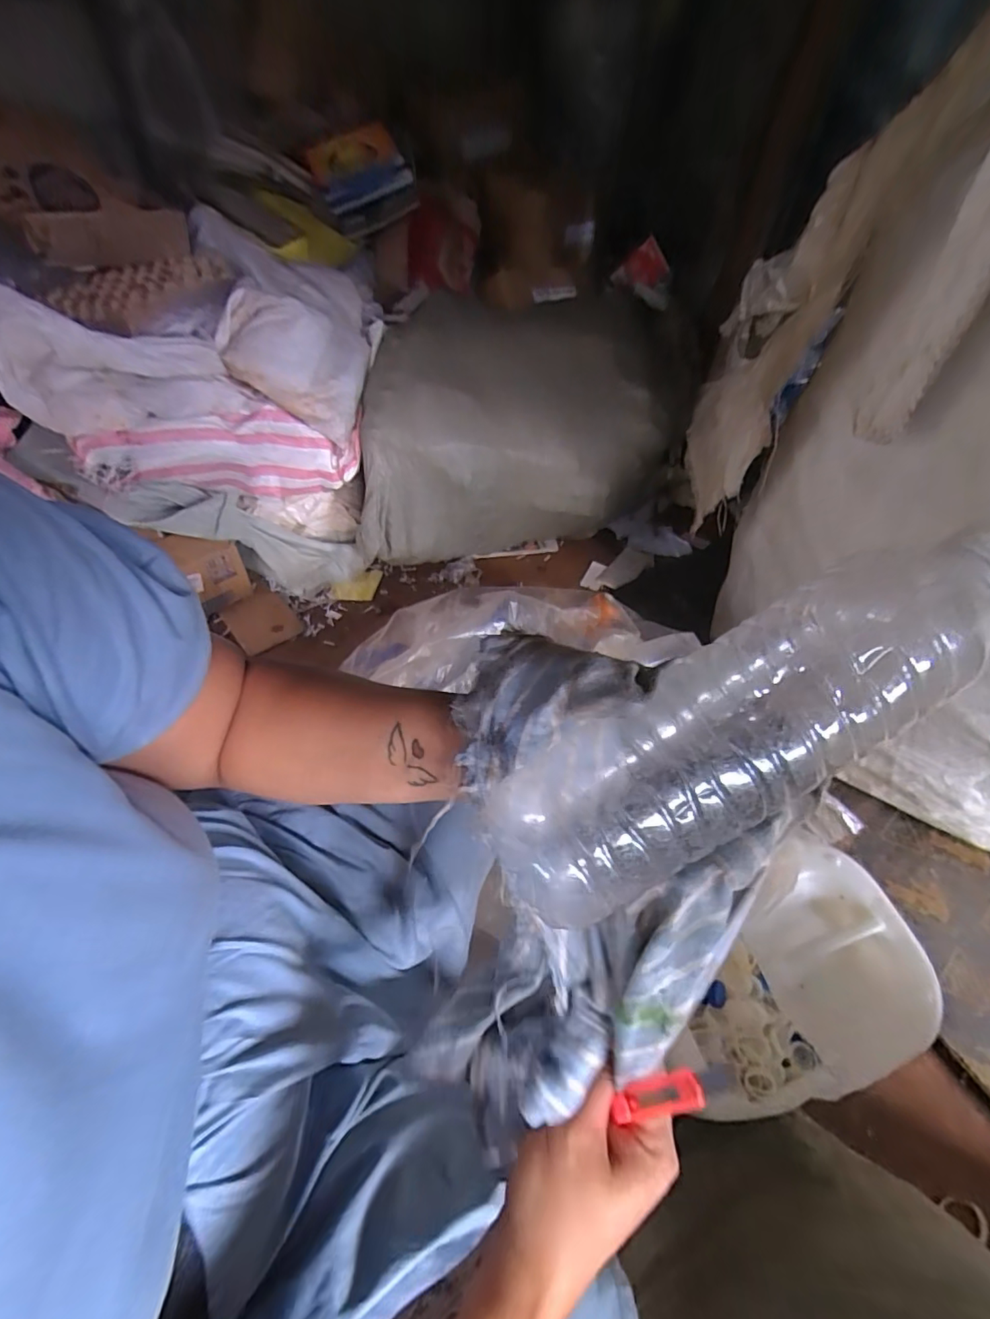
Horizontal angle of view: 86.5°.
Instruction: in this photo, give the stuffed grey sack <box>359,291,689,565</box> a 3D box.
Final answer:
[{"bbox_3d":[0.077,-0.570,1.348,0.877,0.497,0.373,-10,51,-11],"label":"stuffed grey sack"}]

